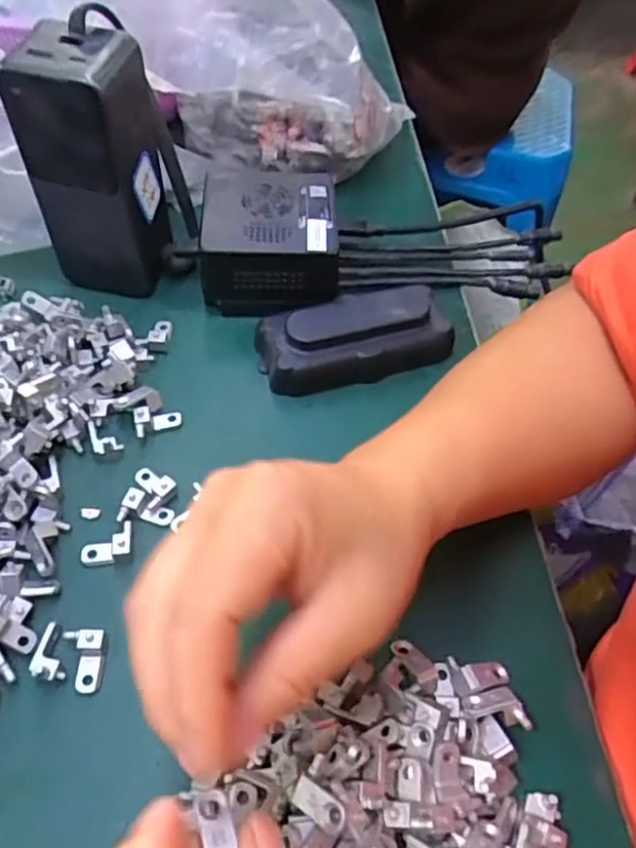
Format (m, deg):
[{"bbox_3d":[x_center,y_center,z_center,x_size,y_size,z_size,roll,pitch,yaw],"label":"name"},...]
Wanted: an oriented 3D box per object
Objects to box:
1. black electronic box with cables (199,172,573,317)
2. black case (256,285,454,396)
[{"bbox_3d":[0.046,-0.112,0.398,0.228,0.054,0.069,-3,55,-8],"label":"black electronic box with cables"},{"bbox_3d":[0.019,-0.050,0.367,0.104,0.032,0.049,-14,57,-15],"label":"black case"}]

